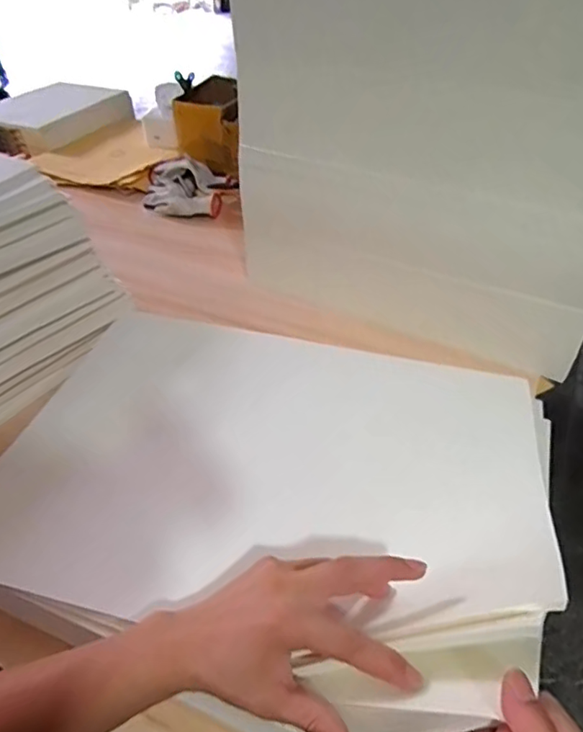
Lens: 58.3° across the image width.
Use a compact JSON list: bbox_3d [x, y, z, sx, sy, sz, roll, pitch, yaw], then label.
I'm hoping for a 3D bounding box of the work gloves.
[{"bbox_3d":[-0.228,-0.391,1.171,0.166,0.071,0.200,4,43,5],"label":"work gloves"}]

